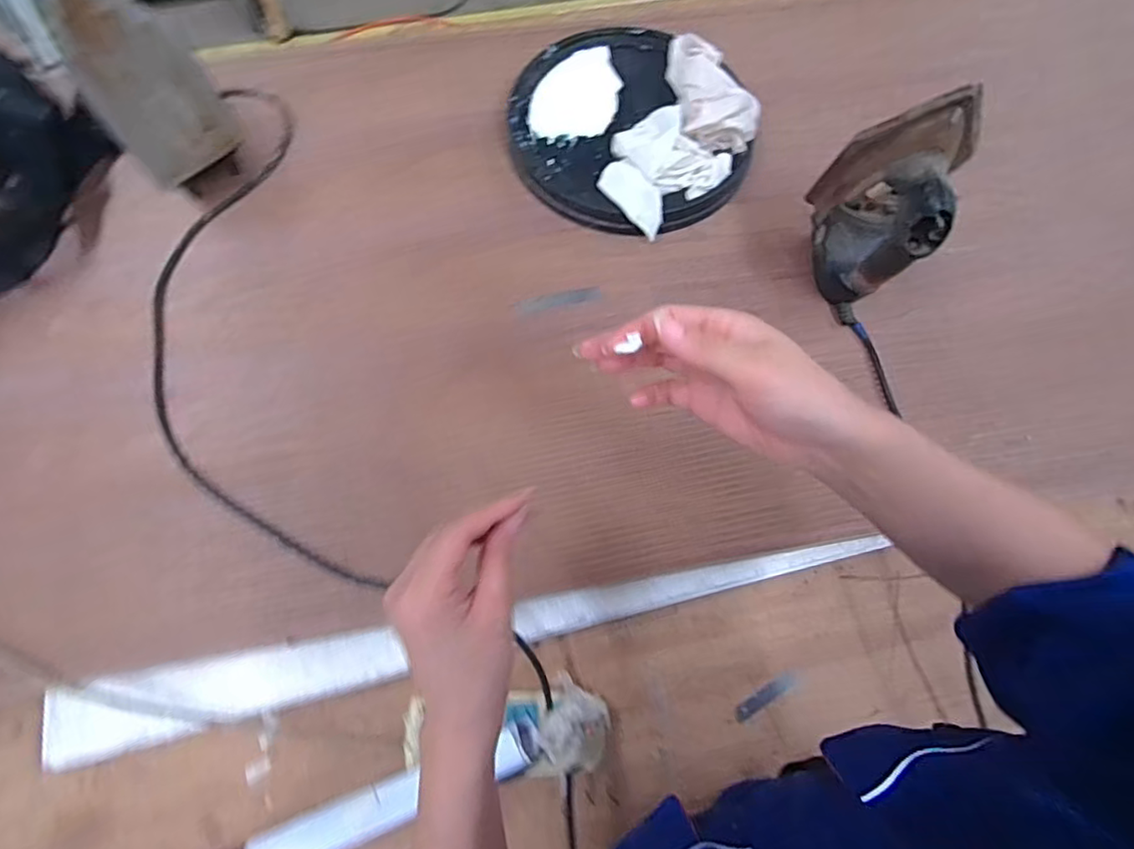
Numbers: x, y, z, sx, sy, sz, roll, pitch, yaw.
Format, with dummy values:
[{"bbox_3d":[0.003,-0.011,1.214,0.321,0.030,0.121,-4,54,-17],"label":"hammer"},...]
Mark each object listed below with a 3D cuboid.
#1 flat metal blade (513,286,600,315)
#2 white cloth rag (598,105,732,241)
[{"bbox_3d":[-0.011,-0.157,0.754,0.108,0.004,0.021,-11,72,0],"label":"flat metal blade"},{"bbox_3d":[0.112,-0.323,0.748,0.142,0.037,0.128,-38,76,-14],"label":"white cloth rag"}]

